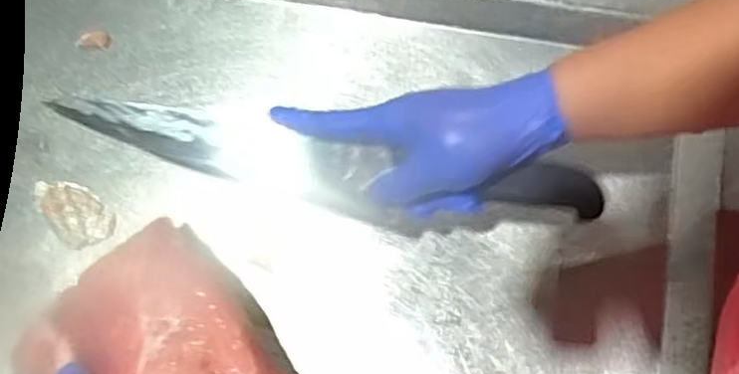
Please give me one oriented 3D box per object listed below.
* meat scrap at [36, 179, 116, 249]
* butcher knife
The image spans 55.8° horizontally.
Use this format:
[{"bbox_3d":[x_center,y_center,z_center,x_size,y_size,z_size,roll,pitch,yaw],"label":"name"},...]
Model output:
[{"bbox_3d":[-0.232,0.018,0.544,0.039,0.004,0.068,-43,76,-10],"label":"meat scrap"},{"bbox_3d":[-0.029,-0.012,0.455,0.345,0.027,0.047,10,74,4],"label":"butcher knife"}]

